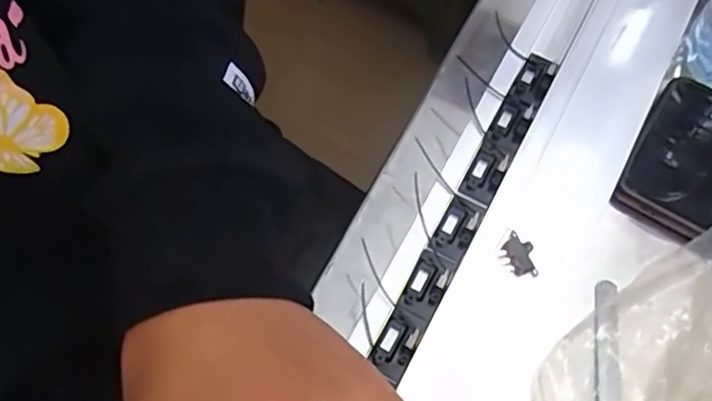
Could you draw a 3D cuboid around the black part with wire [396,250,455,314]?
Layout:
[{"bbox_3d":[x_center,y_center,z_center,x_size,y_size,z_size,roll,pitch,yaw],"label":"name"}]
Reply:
[{"bbox_3d":[0.032,0.037,0.292,0.017,0.014,0.028,25,71,11],"label":"black part with wire"}]

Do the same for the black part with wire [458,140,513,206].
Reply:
[{"bbox_3d":[0.062,-0.015,0.310,0.017,0.015,0.030,26,71,12],"label":"black part with wire"}]

